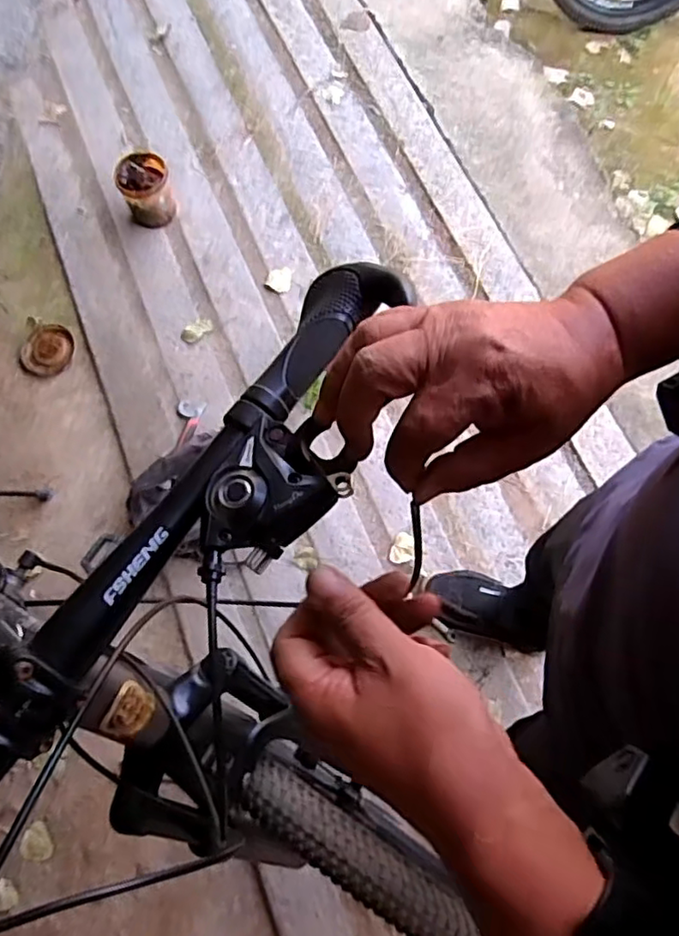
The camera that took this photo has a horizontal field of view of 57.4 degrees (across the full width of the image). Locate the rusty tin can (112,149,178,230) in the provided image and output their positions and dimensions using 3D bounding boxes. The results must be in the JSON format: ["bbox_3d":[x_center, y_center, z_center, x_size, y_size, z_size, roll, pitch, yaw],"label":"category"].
[{"bbox_3d":[-0.453,-0.647,1.462,0.124,0.121,0.123,-10,72,-4],"label":"rusty tin can"}]

